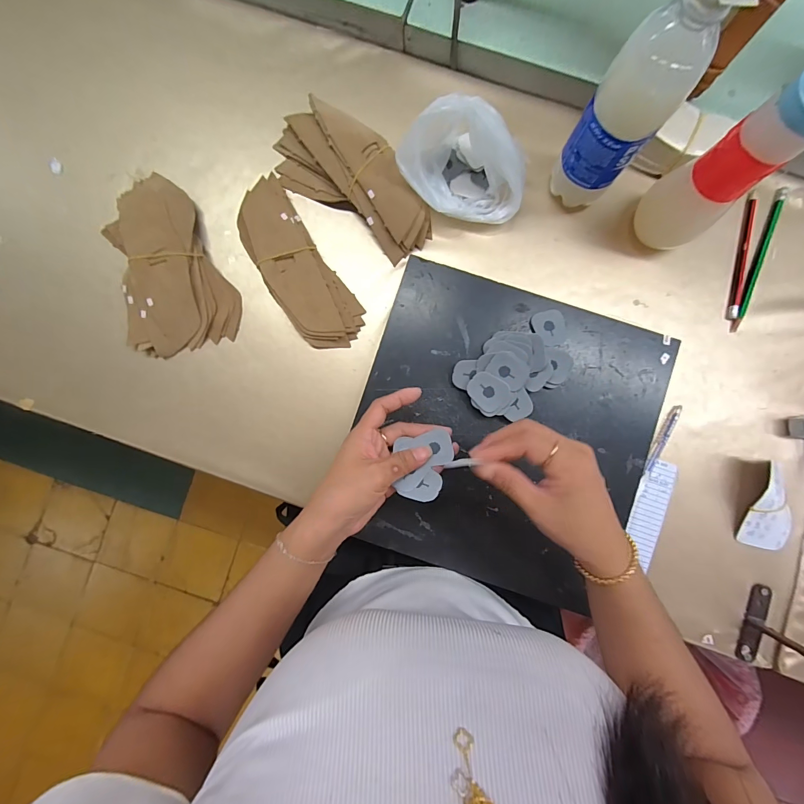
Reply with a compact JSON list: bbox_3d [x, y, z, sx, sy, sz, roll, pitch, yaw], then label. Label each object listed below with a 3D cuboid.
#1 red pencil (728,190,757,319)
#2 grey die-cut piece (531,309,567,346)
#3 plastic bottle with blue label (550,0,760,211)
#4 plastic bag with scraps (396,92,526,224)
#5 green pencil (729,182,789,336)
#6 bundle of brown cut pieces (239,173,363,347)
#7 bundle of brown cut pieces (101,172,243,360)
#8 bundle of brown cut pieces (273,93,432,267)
[{"bbox_3d":[0.382,-0.166,0.416,0.011,0.007,0.147,12,87,1],"label":"red pencil"},{"bbox_3d":[0.156,-0.077,0.390,0.033,0.004,0.038,-17,87,0],"label":"grey die-cut piece"},{"bbox_3d":[0.193,-0.248,0.324,0.059,0.206,0.054,0,87,0],"label":"plastic bottle with blue label"},{"bbox_3d":[0.061,-0.234,0.382,0.097,0.086,0.122,-42,88,-2],"label":"plastic bag with scraps"},{"bbox_3d":[0.399,-0.159,0.414,0.011,0.004,0.169,19,87,1],"label":"green pencil"},{"bbox_3d":[-0.117,-0.147,0.413,0.073,0.020,0.194,-34,87,-1],"label":"bundle of brown cut pieces"},{"bbox_3d":[-0.258,-0.151,0.404,0.119,0.035,0.186,-15,87,0],"label":"bundle of brown cut pieces"},{"bbox_3d":[-0.051,-0.246,0.410,0.200,0.040,0.096,39,88,2],"label":"bundle of brown cut pieces"}]

